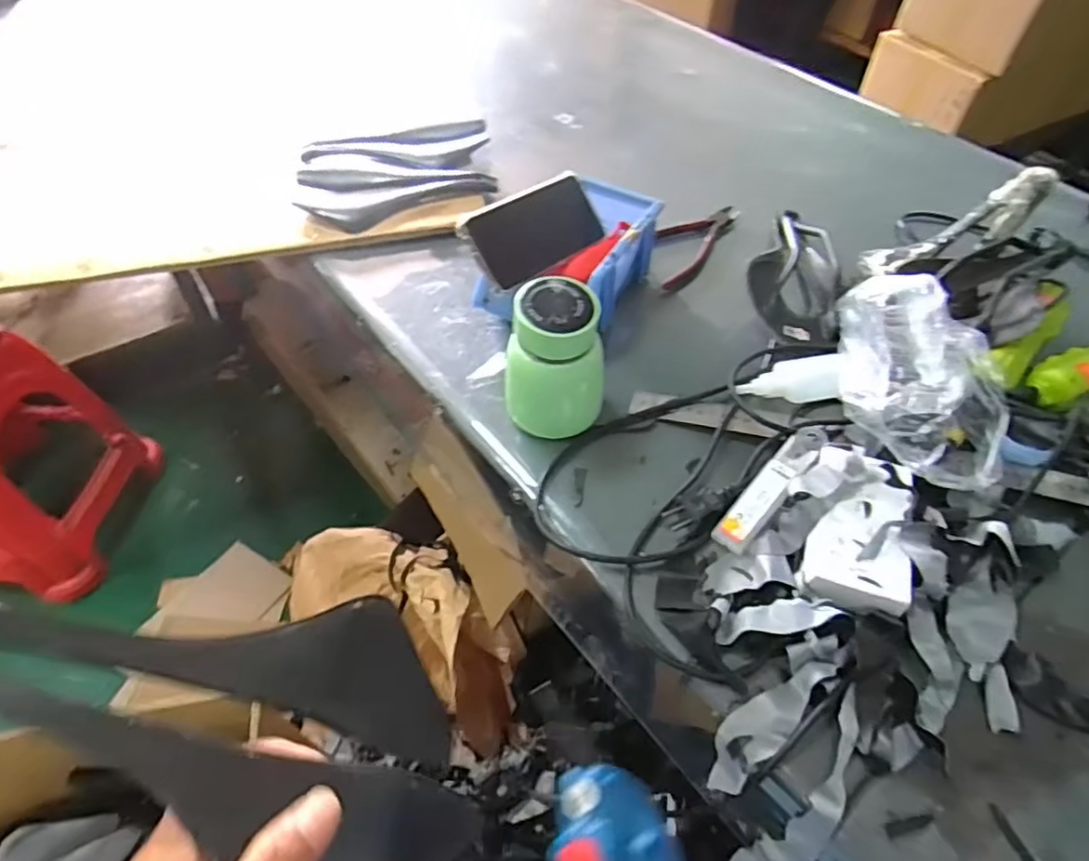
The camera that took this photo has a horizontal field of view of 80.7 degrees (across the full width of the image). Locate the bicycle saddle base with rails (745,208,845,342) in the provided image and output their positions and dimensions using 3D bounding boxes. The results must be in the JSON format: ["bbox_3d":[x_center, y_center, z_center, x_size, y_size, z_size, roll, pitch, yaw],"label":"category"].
[{"bbox_3d":[0.248,-0.154,0.635,0.092,0.046,0.169,14,53,11],"label":"bicycle saddle base with rails"}]

